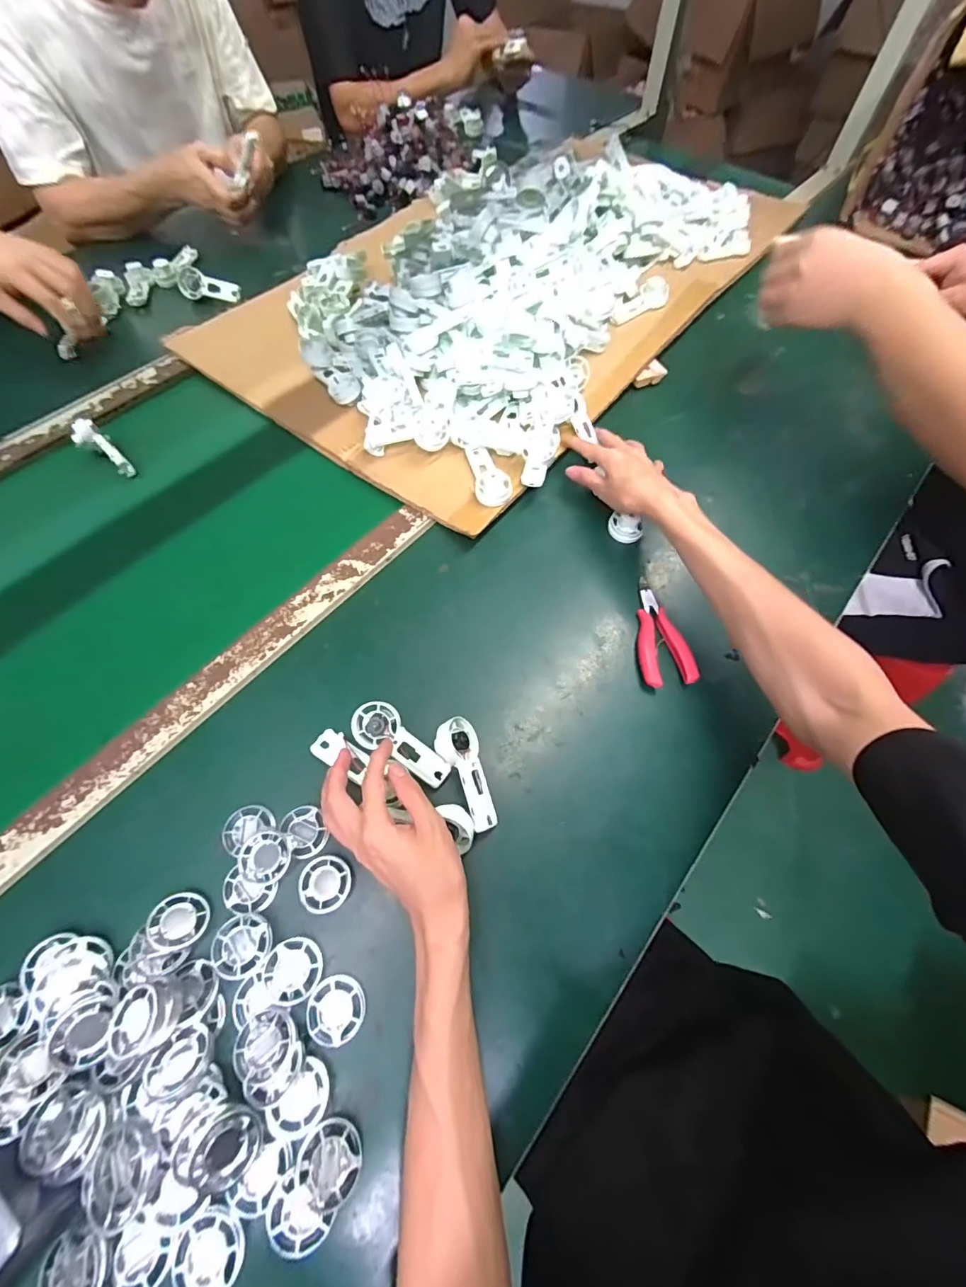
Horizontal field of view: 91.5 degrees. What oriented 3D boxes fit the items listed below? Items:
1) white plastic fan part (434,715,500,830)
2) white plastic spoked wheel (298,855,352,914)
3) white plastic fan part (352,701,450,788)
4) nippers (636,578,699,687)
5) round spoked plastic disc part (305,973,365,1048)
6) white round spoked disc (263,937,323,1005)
[{"bbox_3d":[-0.015,0.111,0.400,0.036,0.026,0.094,-13,65,-8],"label":"white plastic fan part"},{"bbox_3d":[-0.124,0.189,0.370,0.038,0.006,0.039,1,63,-2],"label":"white plastic spoked wheel"},{"bbox_3d":[-0.071,0.087,0.405,0.093,0.011,0.037,37,68,7],"label":"white plastic fan part"},{"bbox_3d":[0.178,-0.012,0.474,0.050,0.020,0.118,0,63,-2],"label":"nippers"},{"bbox_3d":[-0.105,0.261,0.336,0.038,0.008,0.039,1,63,-2],"label":"round spoked plastic disc part"},{"bbox_3d":[-0.136,0.235,0.339,0.037,0.012,0.037,1,63,-2],"label":"white round spoked disc"}]

